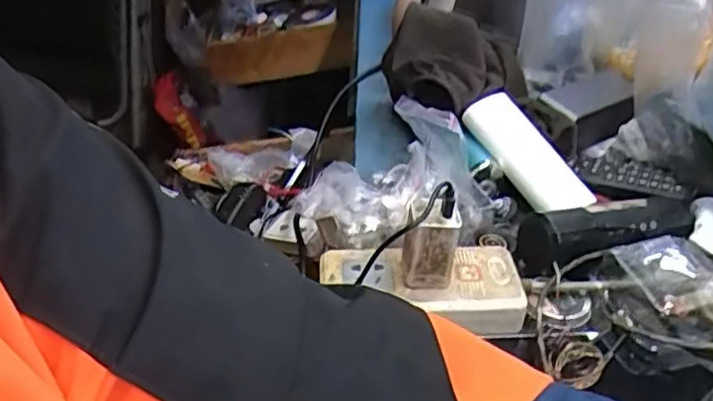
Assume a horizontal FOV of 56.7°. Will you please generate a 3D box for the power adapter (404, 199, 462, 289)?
[{"bbox_3d":[0.053,0.032,0.473,0.035,0.062,0.029,6,34,0],"label":"power adapter"}]

